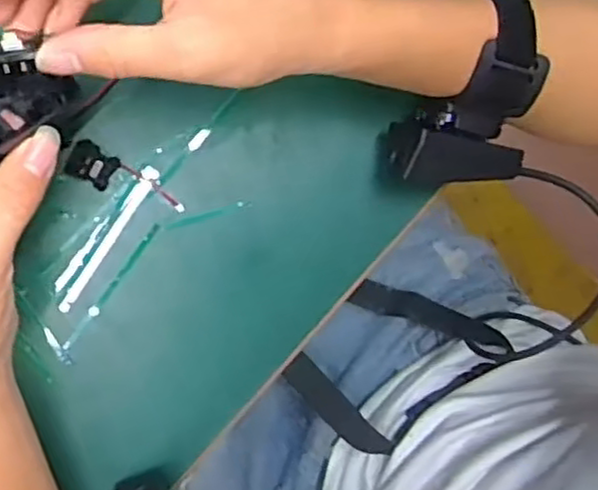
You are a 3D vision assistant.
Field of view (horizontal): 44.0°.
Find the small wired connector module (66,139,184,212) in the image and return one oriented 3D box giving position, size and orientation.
[{"bbox_3d":[-0.092,-0.034,0.393,0.063,0.010,0.020,26,89,-9],"label":"small wired connector module"}]

